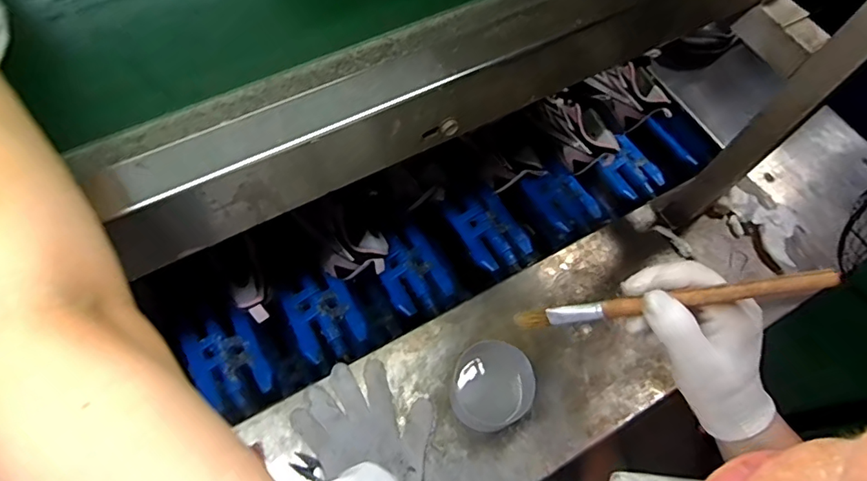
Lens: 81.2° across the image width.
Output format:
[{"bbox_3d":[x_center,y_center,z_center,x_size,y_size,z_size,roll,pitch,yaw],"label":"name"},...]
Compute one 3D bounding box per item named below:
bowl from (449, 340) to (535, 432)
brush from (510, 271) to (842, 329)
[{"bbox_3d":[0.071,0.182,0.629,0.094,0.049,0.103,2,64,-3],"label":"bowl"},{"bbox_3d":[0.141,0.040,0.325,0.189,0.008,0.013,-15,58,33],"label":"brush"}]

